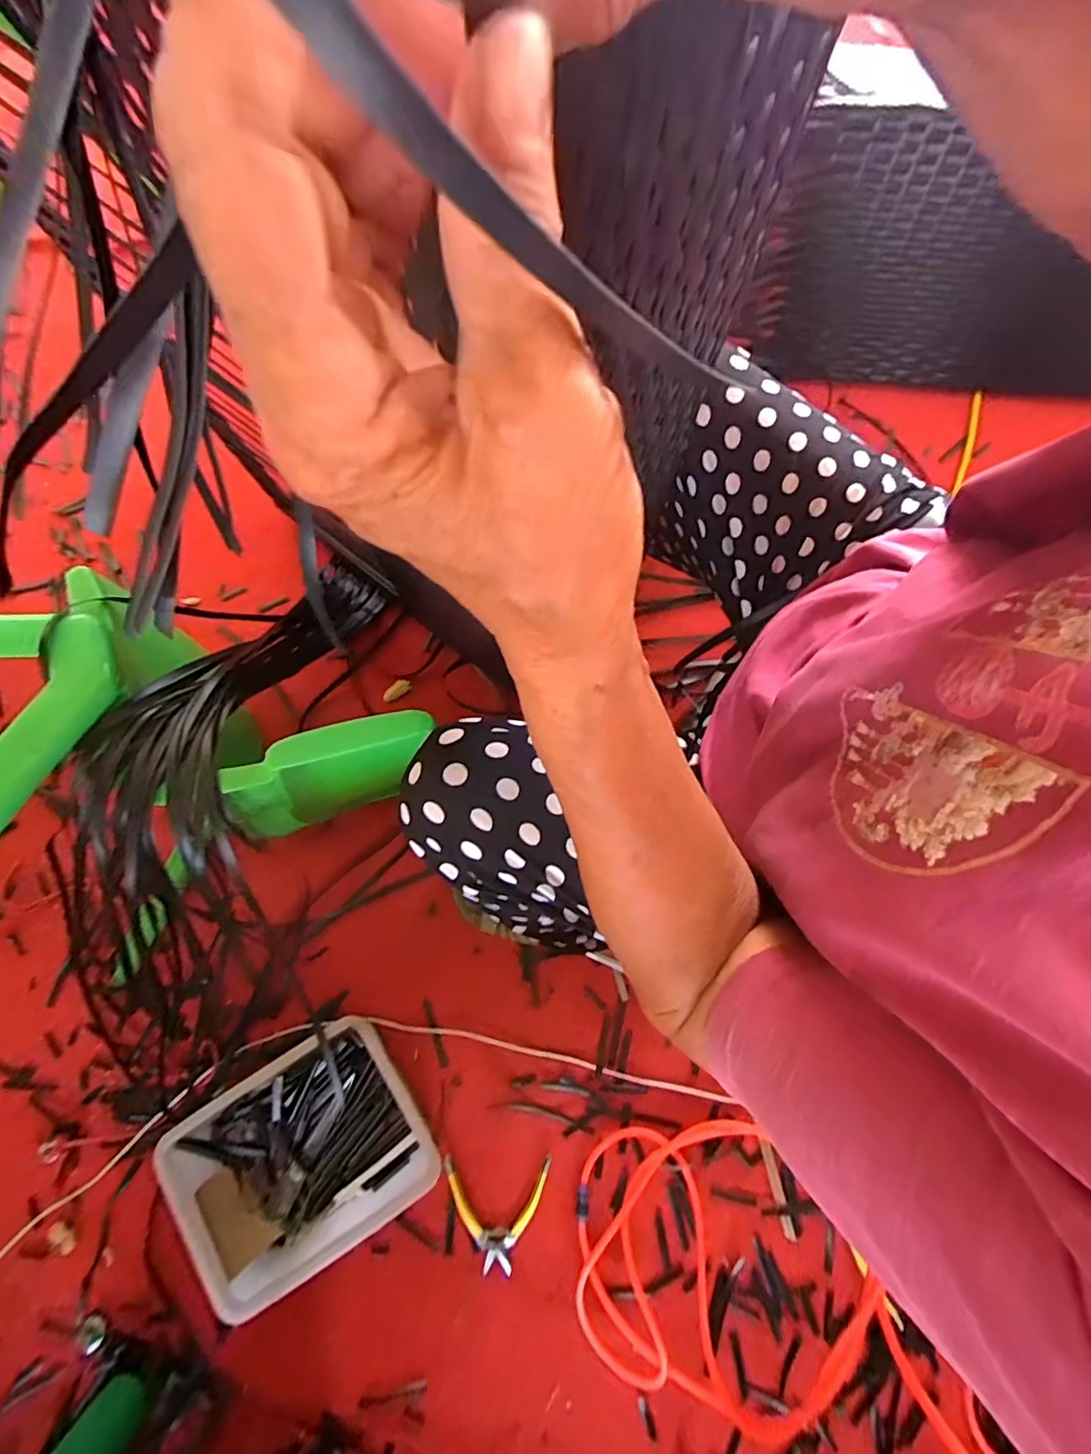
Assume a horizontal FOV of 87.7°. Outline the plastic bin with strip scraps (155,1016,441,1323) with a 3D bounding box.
[{"bbox_3d":[-0.271,0.483,0.638,0.264,0.088,0.211,-30,80,-5],"label":"plastic bin with strip scraps"}]

